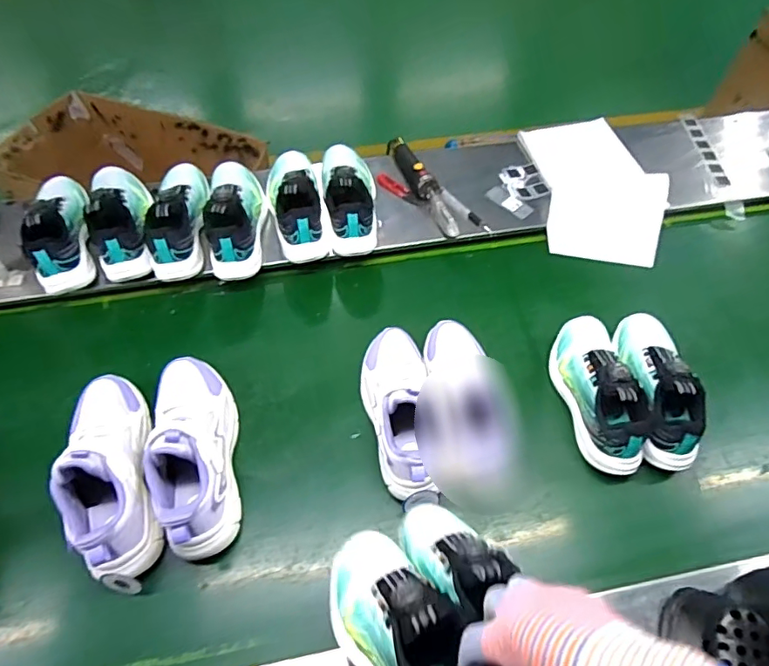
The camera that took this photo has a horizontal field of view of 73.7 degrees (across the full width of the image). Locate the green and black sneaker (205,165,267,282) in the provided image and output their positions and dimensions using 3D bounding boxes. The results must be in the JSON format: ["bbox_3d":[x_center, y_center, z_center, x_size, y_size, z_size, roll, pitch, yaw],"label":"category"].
[{"bbox_3d":[-0.248,-0.203,0.853,0.092,0.100,0.208,-8,57,-7],"label":"green and black sneaker"}]

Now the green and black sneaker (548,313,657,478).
[{"bbox_3d":[0.300,0.070,0.707,0.075,0.101,0.218,-6,57,-6],"label":"green and black sneaker"}]

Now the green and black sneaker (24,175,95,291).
[{"bbox_3d":[-0.524,-0.183,0.825,0.083,0.094,0.222,-10,67,-9],"label":"green and black sneaker"}]

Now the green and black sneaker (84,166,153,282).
[{"bbox_3d":[-0.433,-0.192,0.838,0.089,0.109,0.196,-13,58,-11],"label":"green and black sneaker"}]

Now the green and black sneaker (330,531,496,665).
[{"bbox_3d":[0.011,0.256,0.449,0.091,0.098,0.225,-25,25,-19],"label":"green and black sneaker"}]

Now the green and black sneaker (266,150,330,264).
[{"bbox_3d":[-0.153,-0.234,0.870,0.087,0.099,0.210,-10,58,-9],"label":"green and black sneaker"}]

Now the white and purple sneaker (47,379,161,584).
[{"bbox_3d":[-0.344,0.152,0.632,0.094,0.132,0.267,-18,58,-12],"label":"white and purple sneaker"}]

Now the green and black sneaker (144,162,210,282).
[{"bbox_3d":[-0.341,-0.205,0.842,0.086,0.101,0.219,-6,57,-6],"label":"green and black sneaker"}]

